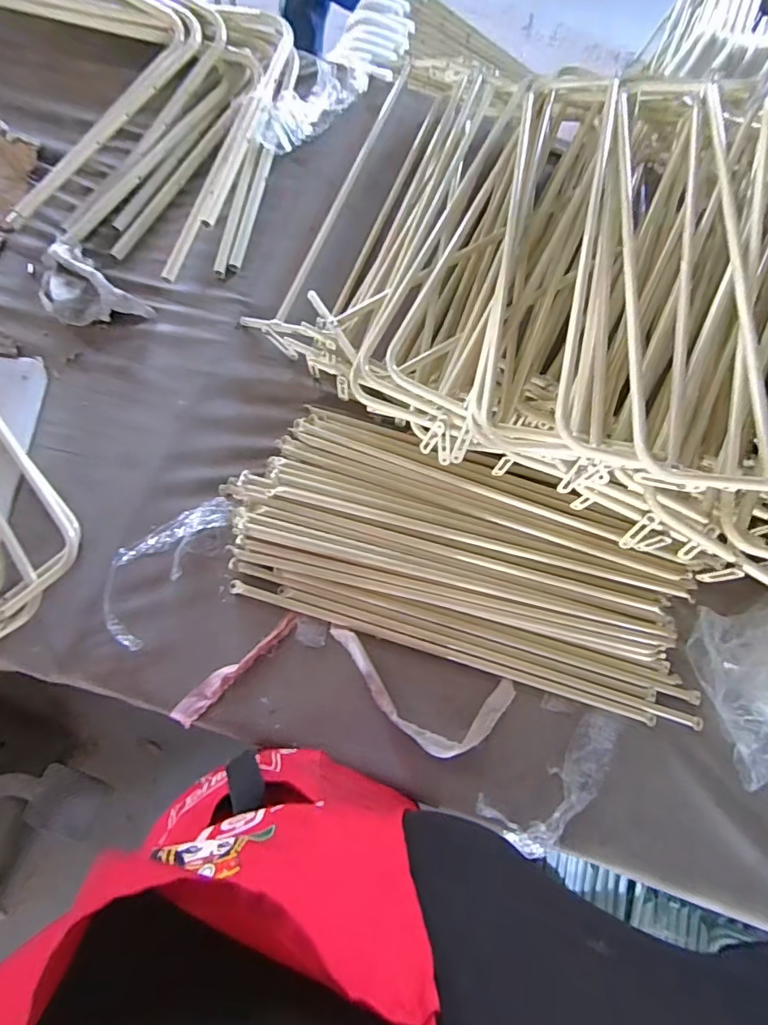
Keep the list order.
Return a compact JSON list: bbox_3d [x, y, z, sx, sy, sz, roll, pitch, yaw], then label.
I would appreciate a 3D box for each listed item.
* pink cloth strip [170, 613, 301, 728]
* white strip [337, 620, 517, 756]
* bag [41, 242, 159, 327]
[{"bbox_3d":[-0.203,0.213,0.691,0.204,0.006,0.030,-42,81,-12],"label":"pink cloth strip"},{"bbox_3d":[0.042,0.257,0.695,0.269,0.022,0.120,17,75,1],"label":"white strip"},{"bbox_3d":[-0.484,-0.351,0.787,0.195,0.057,0.111,38,77,7],"label":"bag"}]

